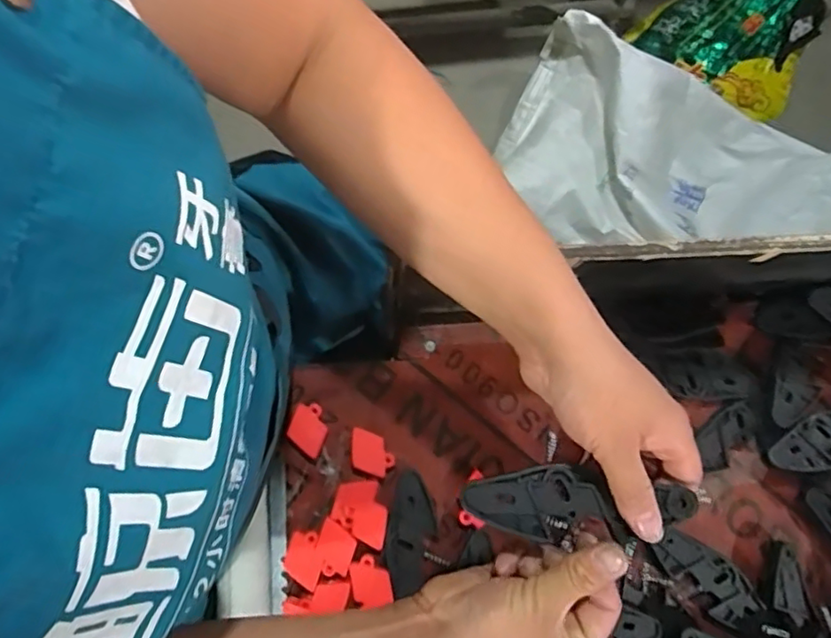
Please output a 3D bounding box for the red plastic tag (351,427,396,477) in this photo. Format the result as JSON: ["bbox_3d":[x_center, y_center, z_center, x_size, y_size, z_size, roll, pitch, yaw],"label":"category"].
[{"bbox_3d":[-0.036,0.108,0.489,0.038,0.008,0.029,22,79,3],"label":"red plastic tag"}]

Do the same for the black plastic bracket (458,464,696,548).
[{"bbox_3d":[0.091,0.103,0.341,0.125,0.007,0.040,1,79,3],"label":"black plastic bracket"}]

